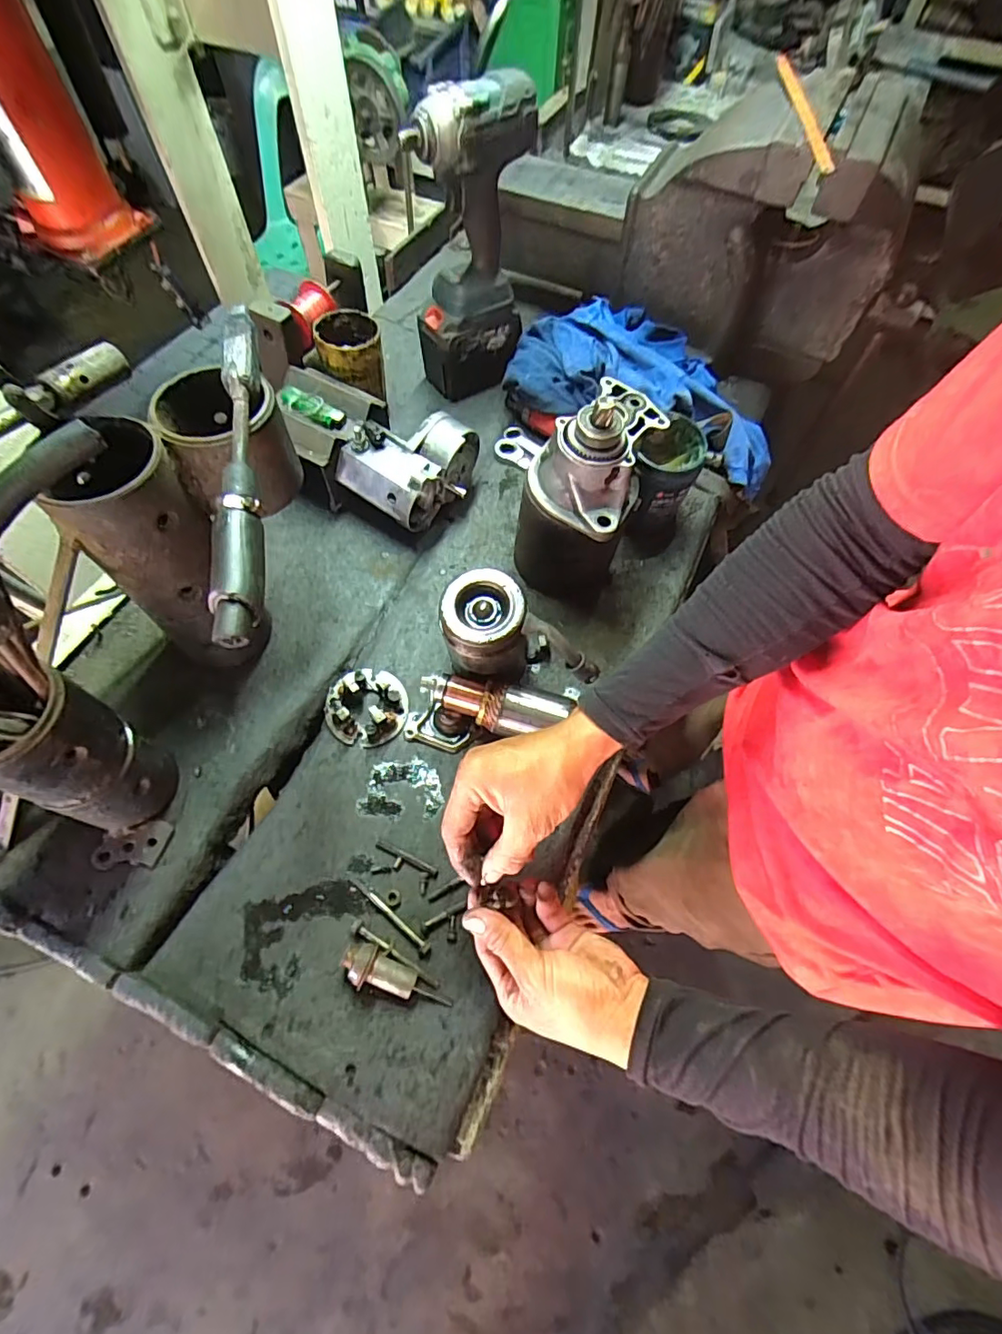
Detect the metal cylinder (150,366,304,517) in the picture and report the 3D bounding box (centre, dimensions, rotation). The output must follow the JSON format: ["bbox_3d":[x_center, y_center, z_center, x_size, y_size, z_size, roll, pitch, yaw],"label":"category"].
[{"bbox_3d":[-0.212,-0.178,0.433,0.088,0.080,0.090,-10,64,-7],"label":"metal cylinder"}]

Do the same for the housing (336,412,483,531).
[{"bbox_3d":[-0.098,-0.231,0.626,0.148,0.079,0.106,-41,71,-20],"label":"housing"}]

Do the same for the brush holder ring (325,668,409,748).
[{"bbox_3d":[-0.133,0.035,0.538,0.076,0.033,0.079,1,63,-1],"label":"brush holder ring"}]

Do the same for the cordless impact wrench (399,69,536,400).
[{"bbox_3d":[-0.033,-0.480,0.645,0.130,0.297,0.112,1,63,-1],"label":"cordless impact wrench"}]

